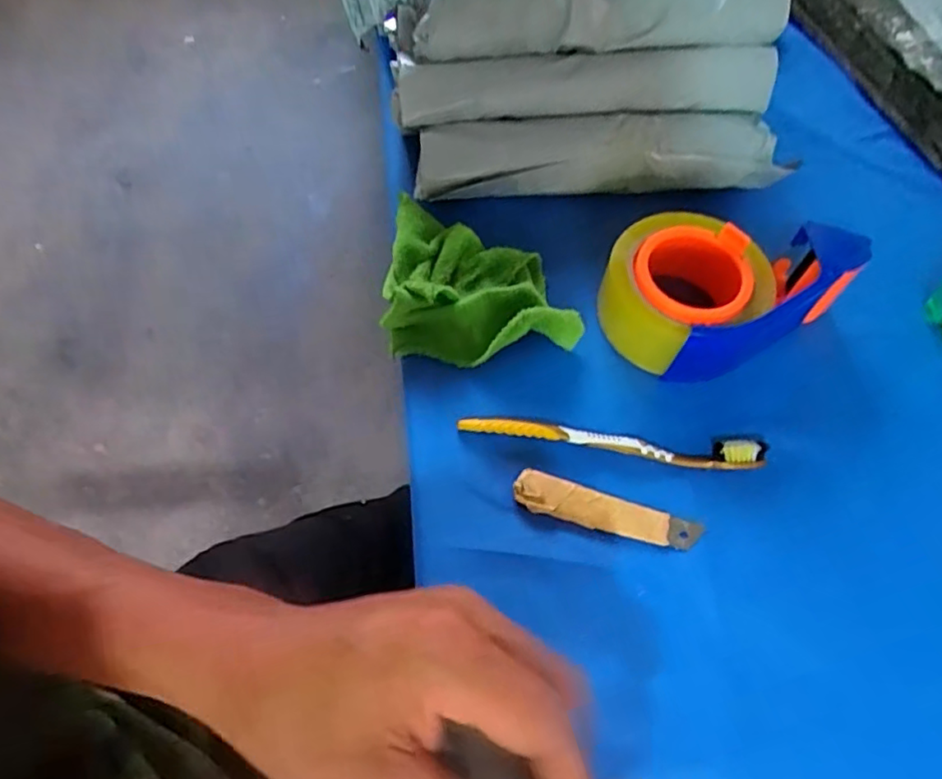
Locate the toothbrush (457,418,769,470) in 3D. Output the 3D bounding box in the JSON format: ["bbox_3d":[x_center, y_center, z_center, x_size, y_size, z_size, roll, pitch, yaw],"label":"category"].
[{"bbox_3d":[0.085,0.032,0.376,0.183,0.013,0.016,6,63,2],"label":"toothbrush"}]

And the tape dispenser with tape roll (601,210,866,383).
[{"bbox_3d":[0.164,-0.075,0.413,0.155,0.056,0.109,-27,67,-16],"label":"tape dispenser with tape roll"}]

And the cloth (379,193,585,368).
[{"bbox_3d":[0.008,-0.077,0.419,0.129,0.035,0.118,6,63,2],"label":"cloth"}]

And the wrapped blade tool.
[{"bbox_3d":[0.079,0.072,0.360,0.108,0.008,0.024,16,64,7],"label":"wrapped blade tool"}]

